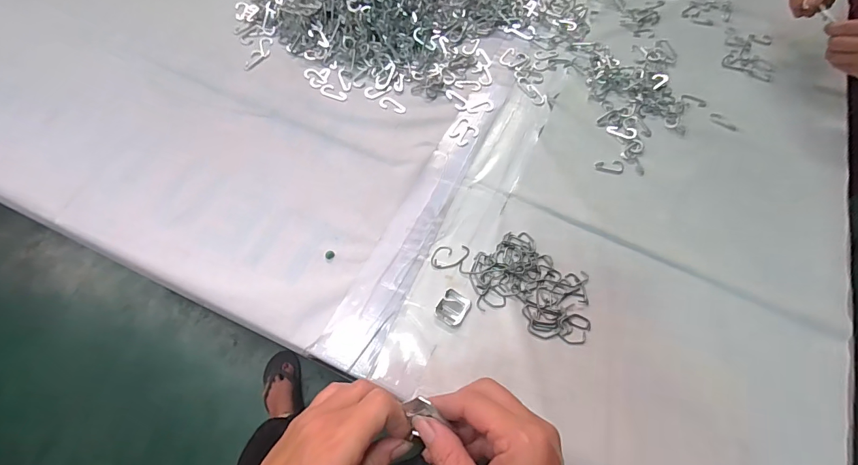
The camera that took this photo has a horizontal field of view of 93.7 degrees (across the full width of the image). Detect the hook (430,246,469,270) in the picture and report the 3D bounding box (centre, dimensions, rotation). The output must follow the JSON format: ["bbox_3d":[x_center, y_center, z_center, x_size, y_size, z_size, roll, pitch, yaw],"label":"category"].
[{"bbox_3d":[0.023,0.027,0.441,0.042,0.004,0.025,-4,64,-5],"label":"hook"}]

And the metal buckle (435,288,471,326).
[{"bbox_3d":[0.025,0.078,0.417,0.030,0.004,0.033,29,66,11],"label":"metal buckle"}]

